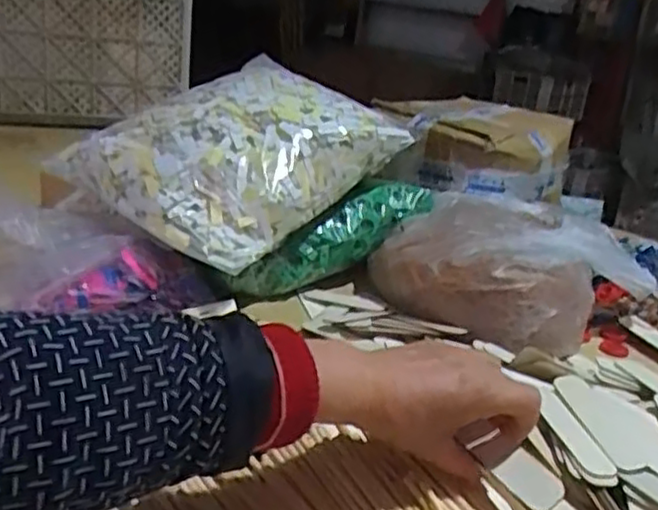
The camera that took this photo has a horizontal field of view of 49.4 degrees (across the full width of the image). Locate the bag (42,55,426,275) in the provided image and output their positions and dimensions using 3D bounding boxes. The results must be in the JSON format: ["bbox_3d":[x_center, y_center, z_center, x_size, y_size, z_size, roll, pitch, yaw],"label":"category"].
[{"bbox_3d":[-0.101,-0.121,0.842,0.243,0.155,0.330,21,26,33],"label":"bag"}]

